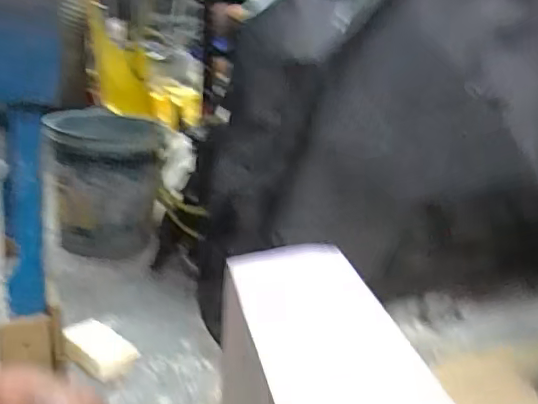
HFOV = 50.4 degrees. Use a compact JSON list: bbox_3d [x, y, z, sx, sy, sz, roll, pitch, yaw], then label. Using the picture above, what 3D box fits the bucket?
[{"bbox_3d":[-0.435,-0.062,1.547,0.271,0.310,0.272,6,20,-2],"label":"bucket"}]

